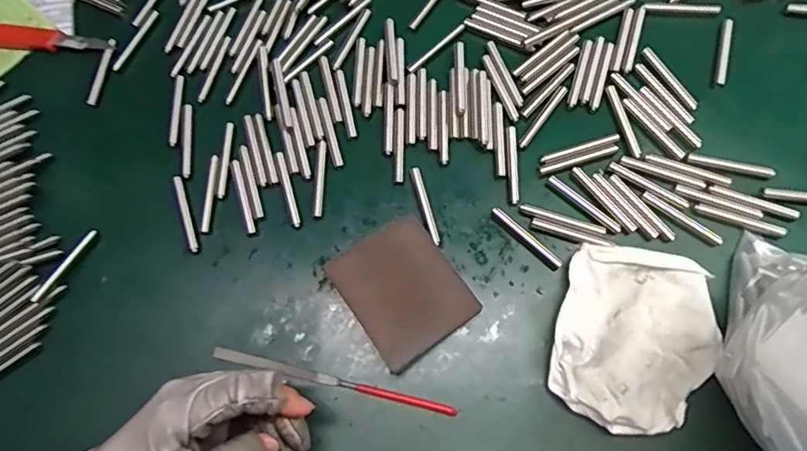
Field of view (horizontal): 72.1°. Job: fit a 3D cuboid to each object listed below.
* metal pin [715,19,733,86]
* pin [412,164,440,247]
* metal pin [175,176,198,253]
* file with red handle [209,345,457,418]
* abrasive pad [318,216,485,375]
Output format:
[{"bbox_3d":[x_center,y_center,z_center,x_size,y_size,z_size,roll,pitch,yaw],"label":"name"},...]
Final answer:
[{"bbox_3d":[0.242,-0.132,0.417,0.008,0.005,0.059,16,74,6],"label":"metal pin"},{"bbox_3d":[0.016,-0.014,0.389,0.006,0.004,0.059,-15,74,-3],"label":"pin"},{"bbox_3d":[-0.152,-0.009,0.386,0.006,0.004,0.057,-19,74,-4],"label":"metal pin"},{"bbox_3d":[-0.046,0.101,0.358,0.160,0.004,0.007,12,74,5],"label":"file with red handle"},{"bbox_3d":[0.000,0.043,0.360,0.067,0.030,0.078,-35,76,-9],"label":"abrasive pad"}]

